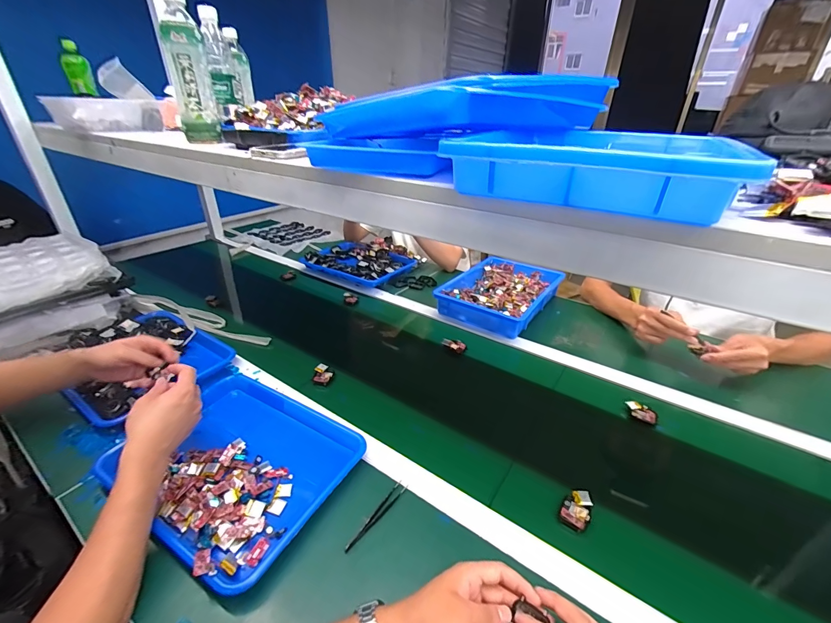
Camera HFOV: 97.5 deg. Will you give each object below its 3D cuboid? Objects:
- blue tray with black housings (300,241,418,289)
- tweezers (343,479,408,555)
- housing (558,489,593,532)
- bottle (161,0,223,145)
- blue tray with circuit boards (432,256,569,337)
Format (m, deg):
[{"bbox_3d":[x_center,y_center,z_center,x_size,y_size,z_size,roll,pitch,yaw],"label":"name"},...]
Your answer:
[{"bbox_3d":[-0.190,-0.165,1.234,0.325,0.043,0.241,17,33,26],"label":"blue tray with black housings"},{"bbox_3d":[-0.052,0.275,0.495,0.016,0.004,0.116,21,35,31],"label":"tweezers"},{"bbox_3d":[0.223,0.272,0.504,0.034,0.013,0.057,19,34,29],"label":"housing"},{"bbox_3d":[-0.390,-0.410,0.628,0.062,0.208,0.057,-14,33,-24],"label":"bottle"},{"bbox_3d":[0.238,-0.059,1.007,0.254,0.050,0.344,18,34,28],"label":"blue tray with circuit boards"}]

